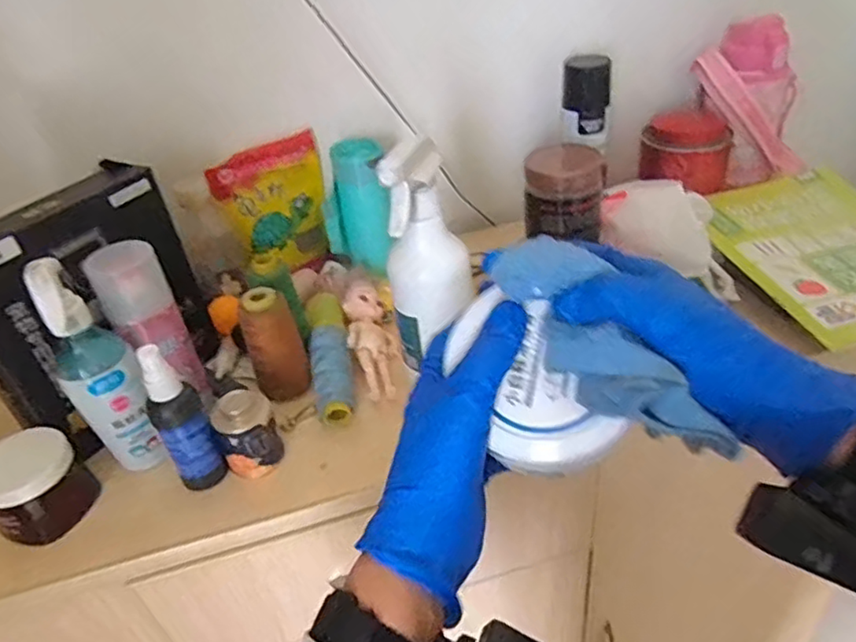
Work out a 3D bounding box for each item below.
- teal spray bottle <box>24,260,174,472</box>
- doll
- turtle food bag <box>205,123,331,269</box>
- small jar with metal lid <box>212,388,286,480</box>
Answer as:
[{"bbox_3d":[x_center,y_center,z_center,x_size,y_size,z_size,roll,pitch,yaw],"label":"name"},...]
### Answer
[{"bbox_3d":[-0.256,0.038,0.480,0.054,0.184,0.046,-28,42,-26],"label":"teal spray bottle"},{"bbox_3d":[-0.059,0.007,0.614,0.044,0.029,0.158,-11,55,-6],"label":"doll"},{"bbox_3d":[-0.168,-0.124,0.700,0.122,0.137,0.040,-25,41,-23],"label":"turtle food bag"},{"bbox_3d":[-0.145,0.091,0.505,0.047,0.065,0.039,-21,39,-18],"label":"small jar with metal lid"}]

